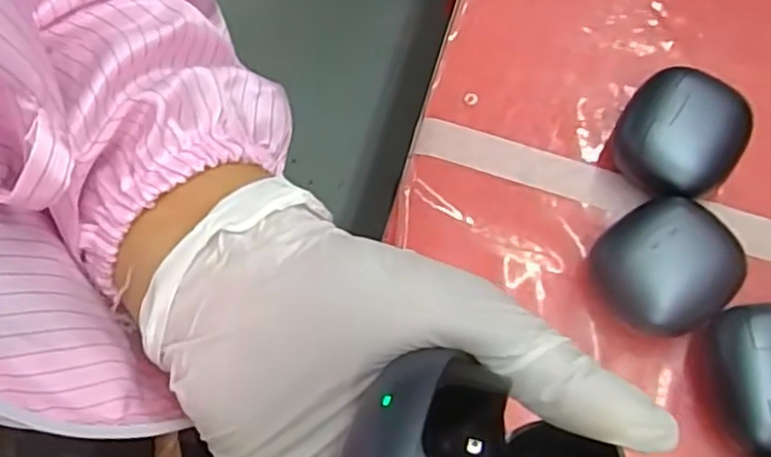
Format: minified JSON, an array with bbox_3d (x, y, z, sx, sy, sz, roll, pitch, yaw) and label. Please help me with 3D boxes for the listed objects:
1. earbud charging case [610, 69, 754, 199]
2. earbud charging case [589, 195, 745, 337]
[{"bbox_3d":[0.127,-0.040,0.312,0.049,0.027,0.051,32,73,15],"label":"earbud charging case"},{"bbox_3d":[0.111,0.016,0.287,0.053,0.031,0.048,-34,70,-10],"label":"earbud charging case"}]

